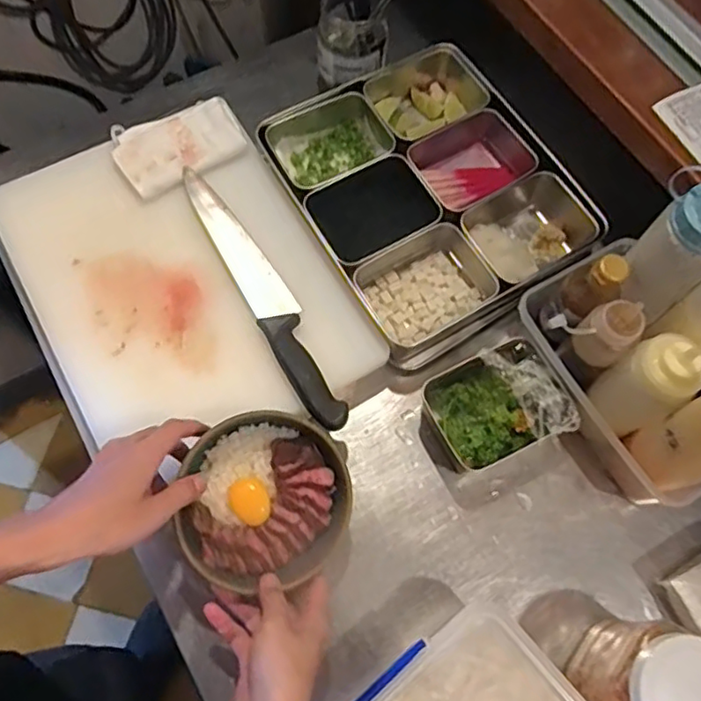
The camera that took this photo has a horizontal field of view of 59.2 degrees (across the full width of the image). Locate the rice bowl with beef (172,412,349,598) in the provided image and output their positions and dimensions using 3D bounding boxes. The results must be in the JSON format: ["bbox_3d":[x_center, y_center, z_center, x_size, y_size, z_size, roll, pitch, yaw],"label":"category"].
[{"bbox_3d":[-0.077,0.137,0.566,0.144,0.069,0.156,1,68,-2],"label":"rice bowl with beef"}]

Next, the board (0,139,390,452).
[{"bbox_3d":[-0.186,-0.083,0.668,0.291,0.018,0.395,-30,72,-13],"label":"board"}]

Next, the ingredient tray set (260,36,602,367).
[{"bbox_3d":[0.093,-0.187,0.730,0.301,0.067,0.345,-28,72,-13],"label":"ingredient tray set"}]

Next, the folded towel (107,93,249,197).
[{"bbox_3d":[-0.200,-0.242,0.712,0.139,0.023,0.092,-30,72,-13],"label":"folded towel"}]

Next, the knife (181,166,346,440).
[{"bbox_3d":[-0.092,-0.066,0.651,0.045,0.016,0.338,-26,71,-12],"label":"knife"}]

